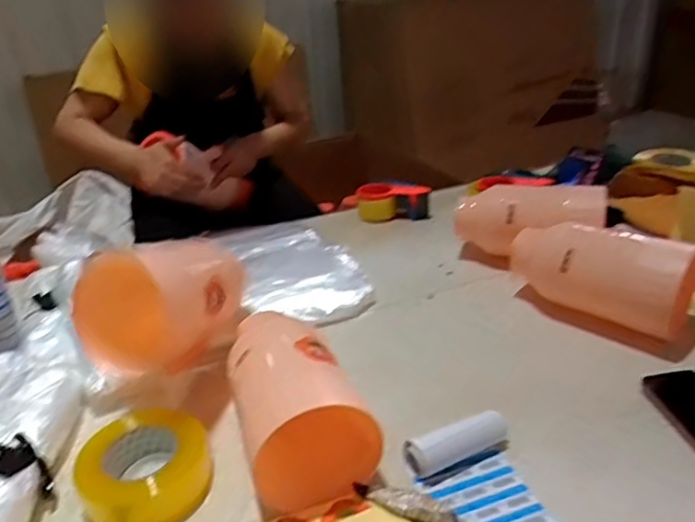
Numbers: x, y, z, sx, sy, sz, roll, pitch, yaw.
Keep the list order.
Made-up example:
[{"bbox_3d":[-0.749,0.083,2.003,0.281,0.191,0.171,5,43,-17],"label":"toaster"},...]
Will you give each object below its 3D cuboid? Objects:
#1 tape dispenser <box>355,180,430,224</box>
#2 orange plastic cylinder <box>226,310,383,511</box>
[{"bbox_3d":[0.098,-0.129,1.264,0.154,0.074,0.060,-2,28,5],"label":"tape dispenser"},{"bbox_3d":[-0.069,0.144,0.684,0.121,0.108,0.244,-14,30,-16],"label":"orange plastic cylinder"}]

